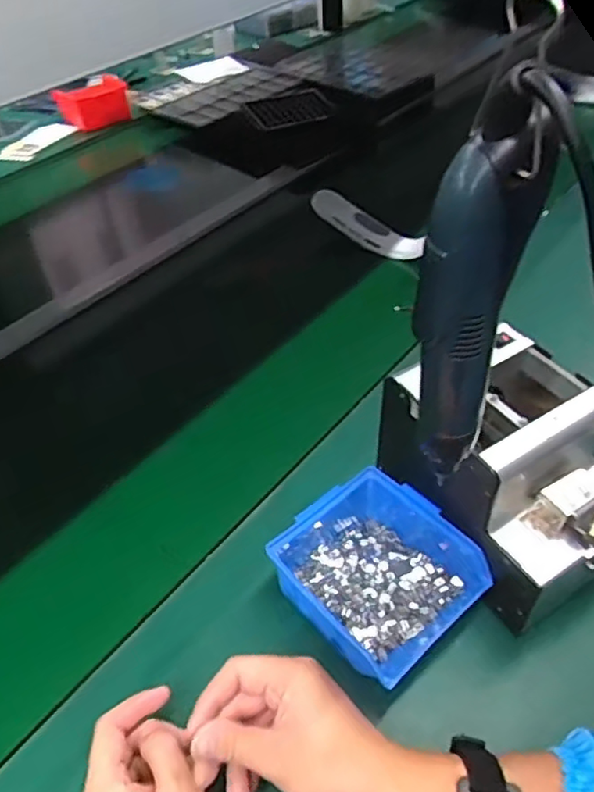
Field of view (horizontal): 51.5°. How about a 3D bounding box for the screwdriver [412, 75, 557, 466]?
[{"bbox_3d":[0.076,-0.032,0.278,0.040,0.214,0.033,8,45,13],"label":"screwdriver"}]

